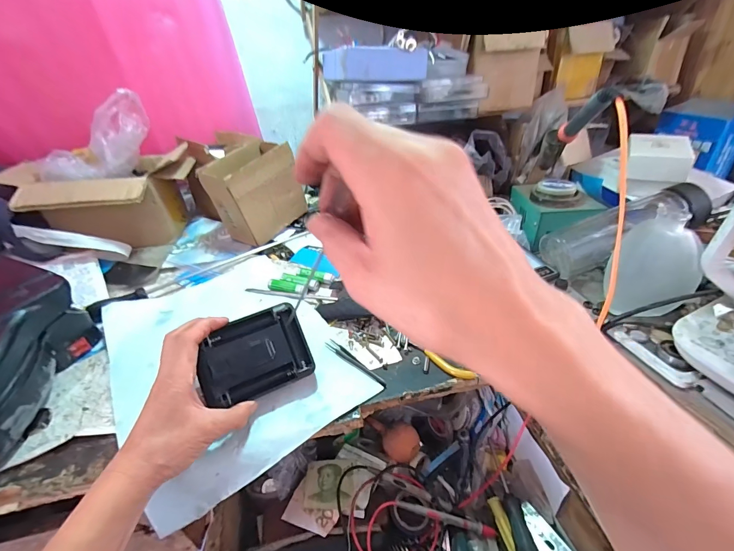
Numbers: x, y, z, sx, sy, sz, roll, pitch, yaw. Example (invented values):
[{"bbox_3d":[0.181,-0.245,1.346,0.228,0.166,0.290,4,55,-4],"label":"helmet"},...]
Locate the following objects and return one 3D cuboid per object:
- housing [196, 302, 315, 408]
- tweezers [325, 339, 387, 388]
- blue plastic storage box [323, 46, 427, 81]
[{"bbox_3d":[-0.121,0.085,0.380,0.113,0.022,0.083,-19,80,-25],"label":"housing"},{"bbox_3d":[-0.014,0.106,0.428,0.099,0.006,0.013,26,44,37],"label":"tweezers"},{"bbox_3d":[0.017,-0.323,0.539,0.132,0.044,0.102,-16,36,-17],"label":"blue plastic storage box"}]

